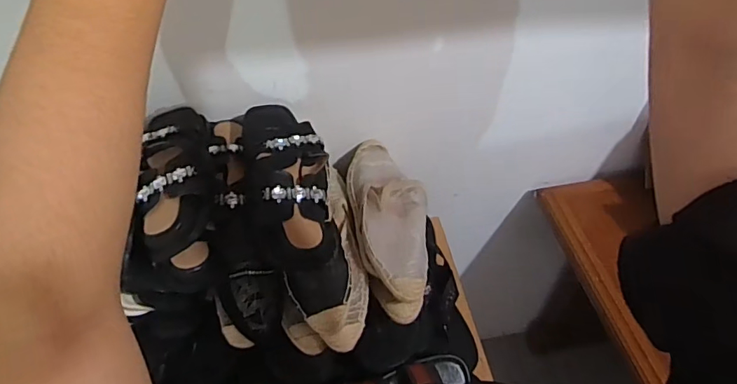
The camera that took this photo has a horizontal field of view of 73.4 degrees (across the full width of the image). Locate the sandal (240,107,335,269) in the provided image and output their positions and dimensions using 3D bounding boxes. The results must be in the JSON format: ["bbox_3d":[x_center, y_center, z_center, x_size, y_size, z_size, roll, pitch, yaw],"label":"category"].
[{"bbox_3d":[-0.107,-0.013,0.674,0.106,0.086,0.244,-10,50,-8],"label":"sandal"}]

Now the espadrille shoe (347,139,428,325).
[{"bbox_3d":[0.029,0.029,0.747,0.103,0.093,0.312,-10,50,-8],"label":"espadrille shoe"}]

